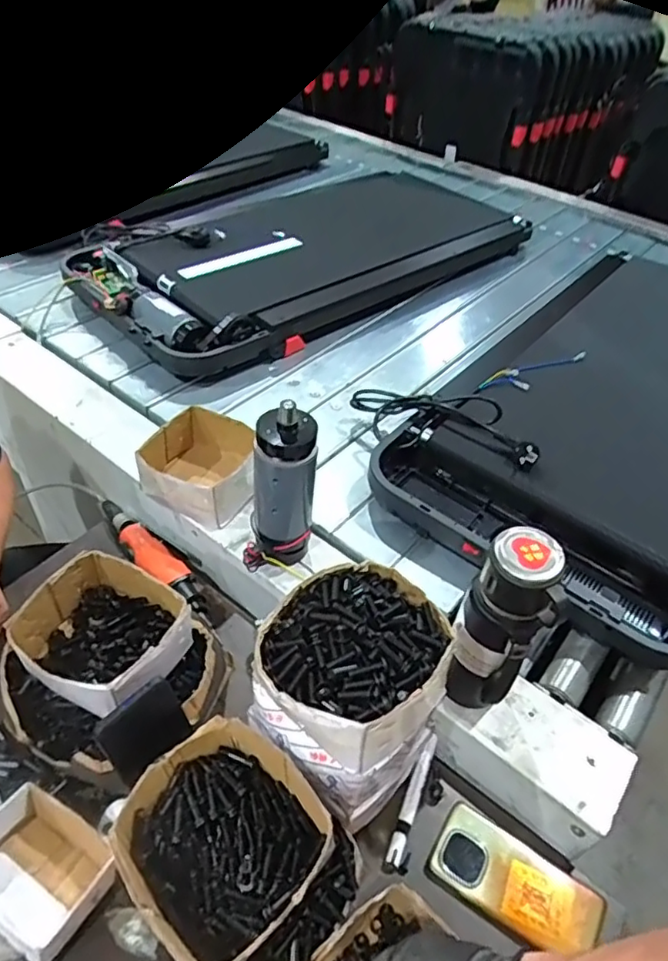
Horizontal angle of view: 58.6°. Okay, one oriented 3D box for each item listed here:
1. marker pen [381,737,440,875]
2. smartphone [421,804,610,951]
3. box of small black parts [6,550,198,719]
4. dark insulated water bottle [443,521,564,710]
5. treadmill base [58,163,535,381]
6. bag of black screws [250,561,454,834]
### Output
[{"bbox_3d":[0.087,0.343,0.639,0.022,0.011,0.143,20,47,13],"label":"marker pen"},{"bbox_3d":[0.182,0.403,0.597,0.161,0.011,0.081,29,49,21],"label":"smartphone"},{"bbox_3d":[-0.248,0.165,0.648,0.151,0.069,0.136,25,48,18],"label":"box of small black parts"},{"bbox_3d":[0.162,0.153,0.600,0.077,0.241,0.069,24,48,17],"label":"dark insulated water bottle"},{"bbox_3d":[-0.040,-0.516,1.305,0.965,0.158,0.460,-29,55,-30],"label":"treadmill base"},{"bbox_3d":[0.019,0.174,0.546,0.152,0.119,0.165,31,50,22],"label":"bag of black screws"}]

